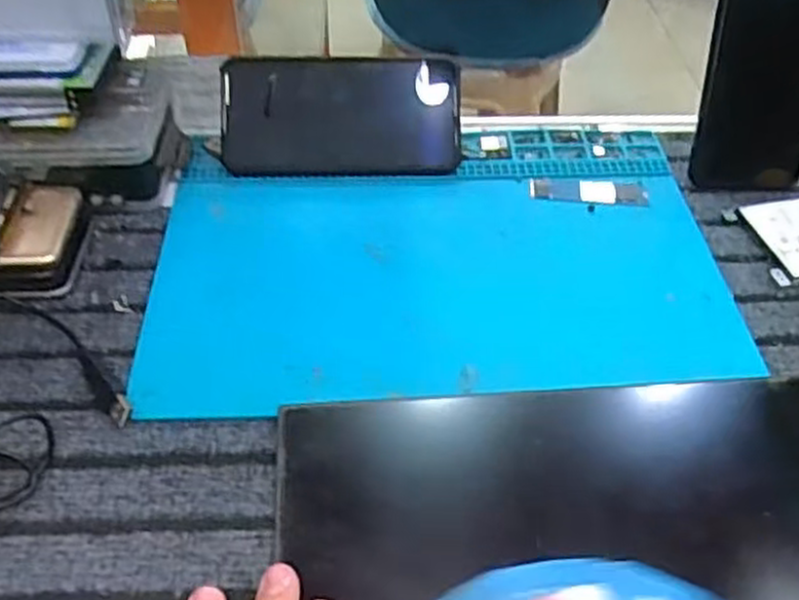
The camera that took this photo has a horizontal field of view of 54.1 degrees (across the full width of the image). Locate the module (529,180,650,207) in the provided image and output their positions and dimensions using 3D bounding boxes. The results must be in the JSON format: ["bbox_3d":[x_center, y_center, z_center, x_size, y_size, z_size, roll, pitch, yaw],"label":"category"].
[{"bbox_3d":[0.129,-0.075,0.532,0.078,0.006,0.021,5,45,2],"label":"module"}]

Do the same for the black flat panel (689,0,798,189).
[{"bbox_3d":[0.240,-0.151,0.512,0.075,0.154,0.010,1,24,-1],"label":"black flat panel"}]

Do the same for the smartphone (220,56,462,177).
[{"bbox_3d":[-0.039,-0.124,0.529,0.158,0.077,0.010,0,9,-1],"label":"smartphone"}]

